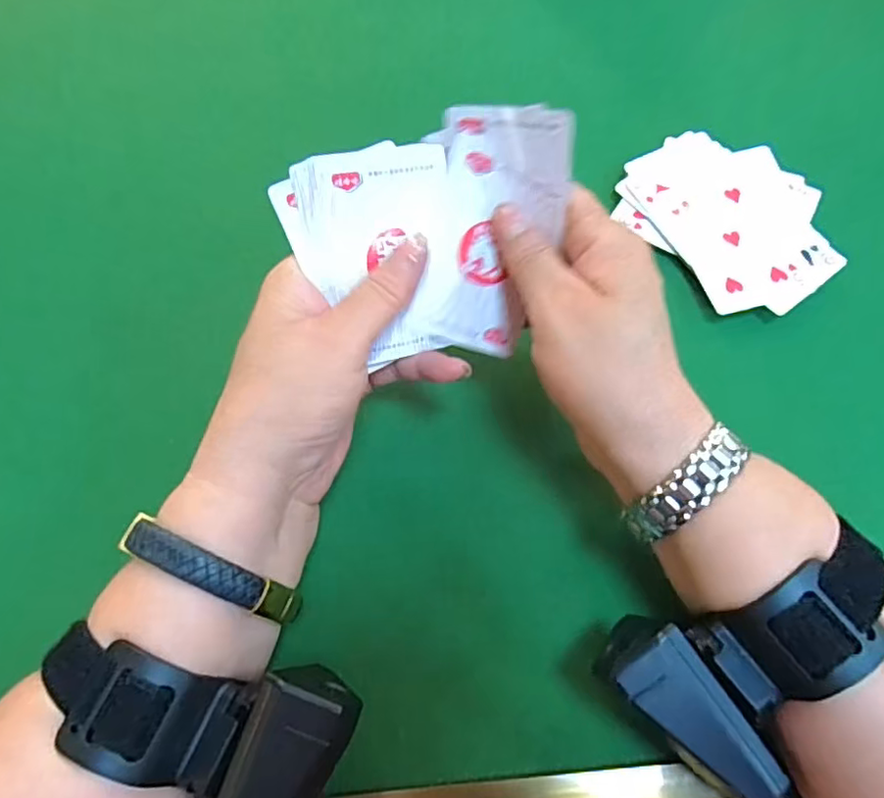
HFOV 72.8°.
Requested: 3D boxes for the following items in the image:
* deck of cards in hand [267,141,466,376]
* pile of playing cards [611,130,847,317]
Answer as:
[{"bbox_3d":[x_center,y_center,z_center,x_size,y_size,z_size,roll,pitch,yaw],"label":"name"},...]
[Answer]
[{"bbox_3d":[-0.025,-0.060,0.257,0.070,0.087,0.005,-19,23,-15],"label":"deck of cards in hand"},{"bbox_3d":[0.169,-0.108,0.348,0.106,0.009,0.123,-36,70,-14],"label":"pile of playing cards"}]

